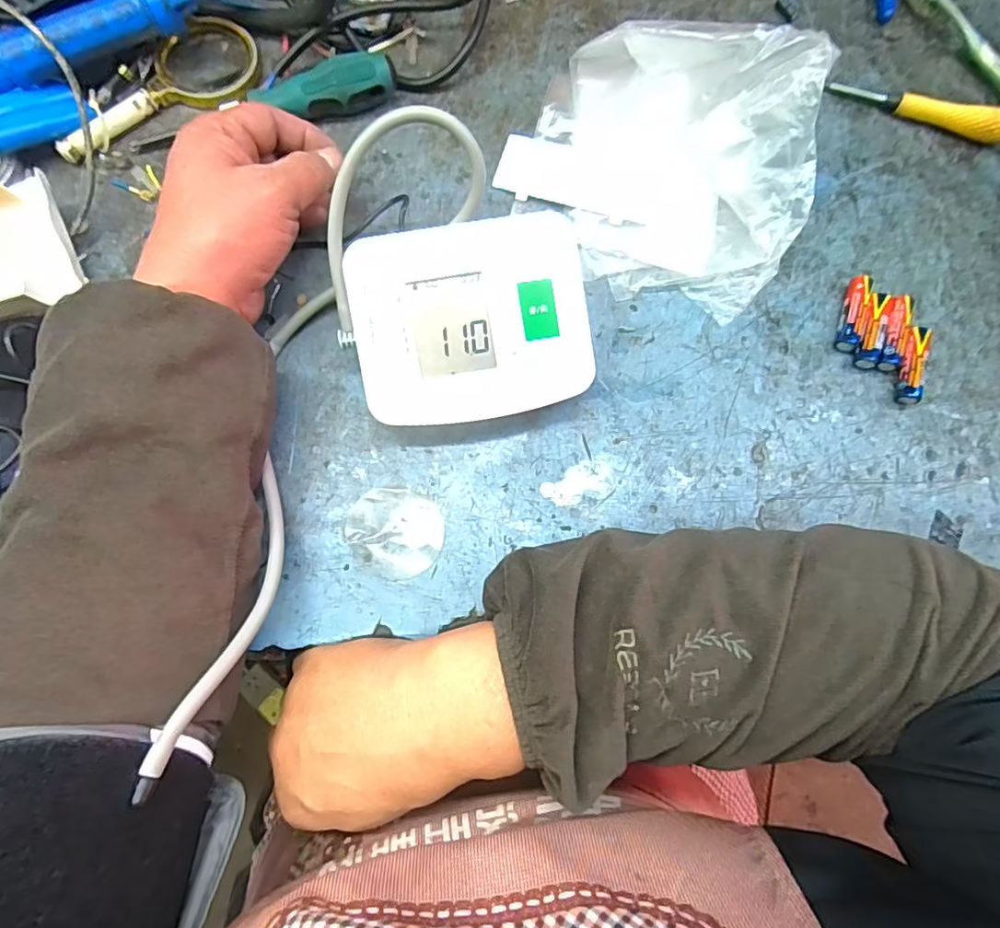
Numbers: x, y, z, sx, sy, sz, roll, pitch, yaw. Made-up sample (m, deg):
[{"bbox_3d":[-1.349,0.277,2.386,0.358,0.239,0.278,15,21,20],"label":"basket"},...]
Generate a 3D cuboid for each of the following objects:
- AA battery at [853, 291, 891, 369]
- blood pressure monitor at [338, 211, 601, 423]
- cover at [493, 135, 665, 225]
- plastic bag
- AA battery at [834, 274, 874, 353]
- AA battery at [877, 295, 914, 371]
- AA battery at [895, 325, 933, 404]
[{"bbox_3d":[0.232,-0.084,0.353,0.014,0.013,0.048,12,76,2],"label":"AA battery"},{"bbox_3d":[-0.016,-0.078,0.329,0.129,0.057,0.103,-10,76,-3],"label":"blood pressure monitor"},{"bbox_3d":[0.052,-0.193,0.377,0.107,0.007,0.049,20,82,11],"label":"cover"},{"bbox_3d":[0.099,-0.188,0.340,0.190,0.088,0.134,37,78,8],"label":"plastic bag"},{"bbox_3d":[0.223,-0.096,0.355,0.011,0.015,0.052,18,76,3],"label":"AA battery"},{"bbox_3d":[0.246,-0.082,0.352,0.014,0.014,0.048,19,76,4],"label":"AA battery"},{"bbox_3d":[0.255,-0.061,0.348,0.015,0.015,0.047,13,76,2],"label":"AA battery"}]

